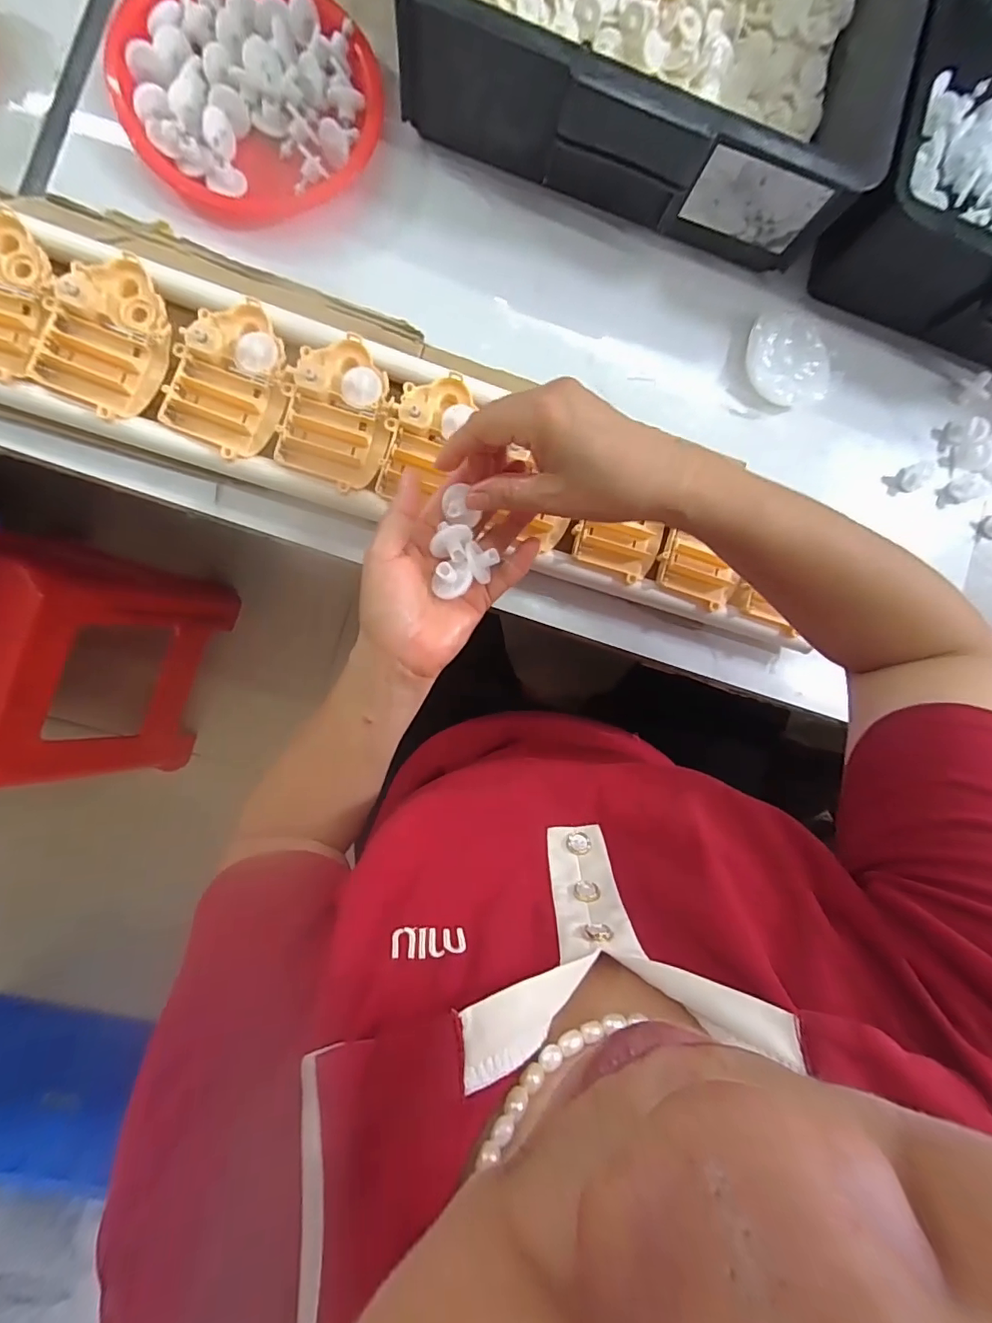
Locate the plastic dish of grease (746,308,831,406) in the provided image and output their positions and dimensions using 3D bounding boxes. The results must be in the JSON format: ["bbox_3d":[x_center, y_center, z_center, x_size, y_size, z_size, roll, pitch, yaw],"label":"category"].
[{"bbox_3d":[0.246,-0.256,0.432,0.070,0.013,0.077,0,90,-7],"label":"plastic dish of grease"}]

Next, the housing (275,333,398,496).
[{"bbox_3d":[-0.109,-0.175,0.362,0.072,0.016,0.096,16,88,-7],"label":"housing"}]

